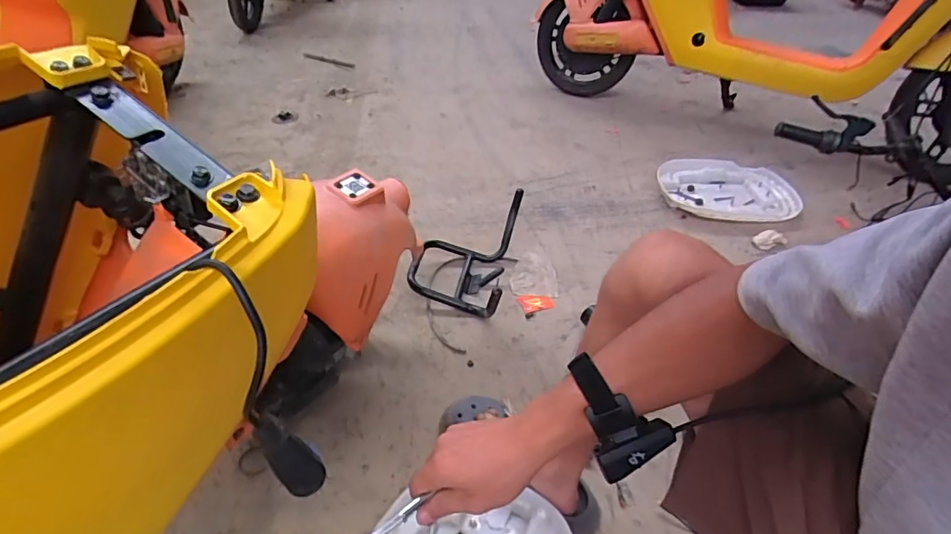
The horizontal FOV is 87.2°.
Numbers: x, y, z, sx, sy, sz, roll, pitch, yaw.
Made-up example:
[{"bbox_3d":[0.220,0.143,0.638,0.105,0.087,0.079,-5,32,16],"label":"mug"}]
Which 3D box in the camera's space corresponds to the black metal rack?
[{"bbox_3d":[-0.032,-0.014,1.076,0.213,0.138,0.332,8,40,7],"label":"black metal rack"}]

